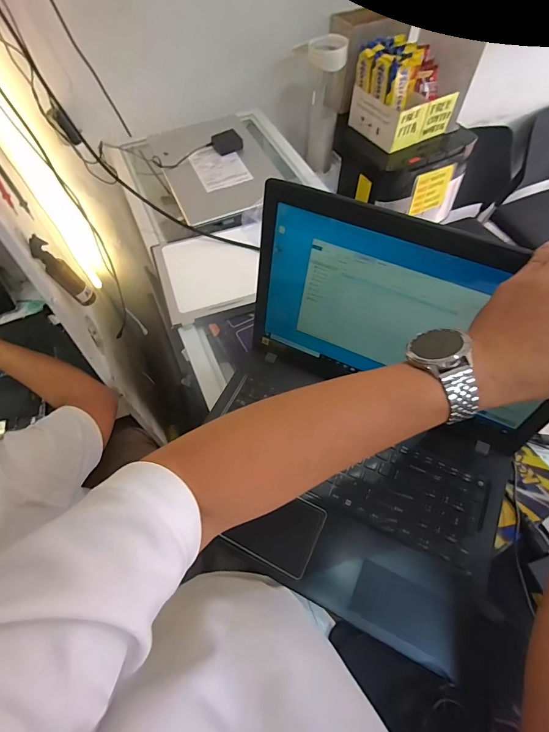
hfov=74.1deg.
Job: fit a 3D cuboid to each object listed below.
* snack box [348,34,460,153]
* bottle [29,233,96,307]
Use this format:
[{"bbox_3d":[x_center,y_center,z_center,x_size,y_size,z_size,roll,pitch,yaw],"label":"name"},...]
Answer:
[{"bbox_3d":[0.339,-0.713,0.944,0.216,0.177,0.177,-27,63,-13],"label":"snack box"},{"bbox_3d":[-0.393,-0.173,0.680,0.046,0.157,0.035,-35,65,-17],"label":"bottle"}]

